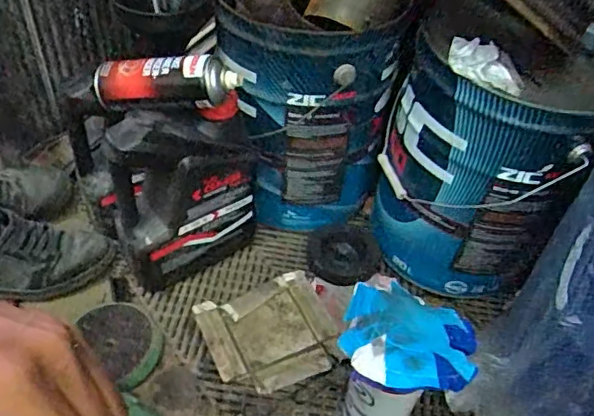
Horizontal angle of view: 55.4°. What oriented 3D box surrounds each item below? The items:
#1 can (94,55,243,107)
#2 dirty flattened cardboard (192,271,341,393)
[{"bbox_3d":[-0.170,-0.166,0.733,0.202,0.056,0.059,1,42,16],"label":"can"},{"bbox_3d":[-0.040,0.180,0.829,0.178,0.012,0.165,-17,49,-22],"label":"dirty flattened cardboard"}]

